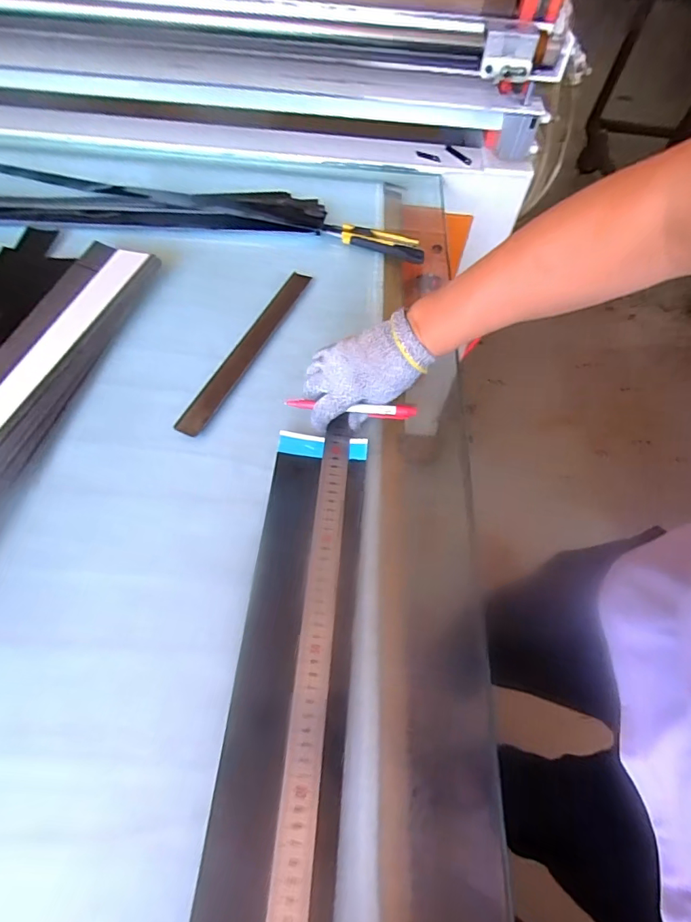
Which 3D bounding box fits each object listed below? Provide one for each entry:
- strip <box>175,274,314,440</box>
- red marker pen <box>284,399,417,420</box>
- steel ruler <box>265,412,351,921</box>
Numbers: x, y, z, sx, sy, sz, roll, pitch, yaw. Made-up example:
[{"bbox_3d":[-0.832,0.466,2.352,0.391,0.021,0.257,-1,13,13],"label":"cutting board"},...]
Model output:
[{"bbox_3d":[-0.120,-0.145,0.588,0.032,0.010,0.291,22,59,8],"label":"strip"},{"bbox_3d":[0.004,-0.056,0.493,0.138,0.017,0.010,6,59,10],"label":"red marker pen"},{"bbox_3d":[-0.027,0.190,0.387,0.031,0.010,0.524,11,59,-10],"label":"steel ruler"}]

